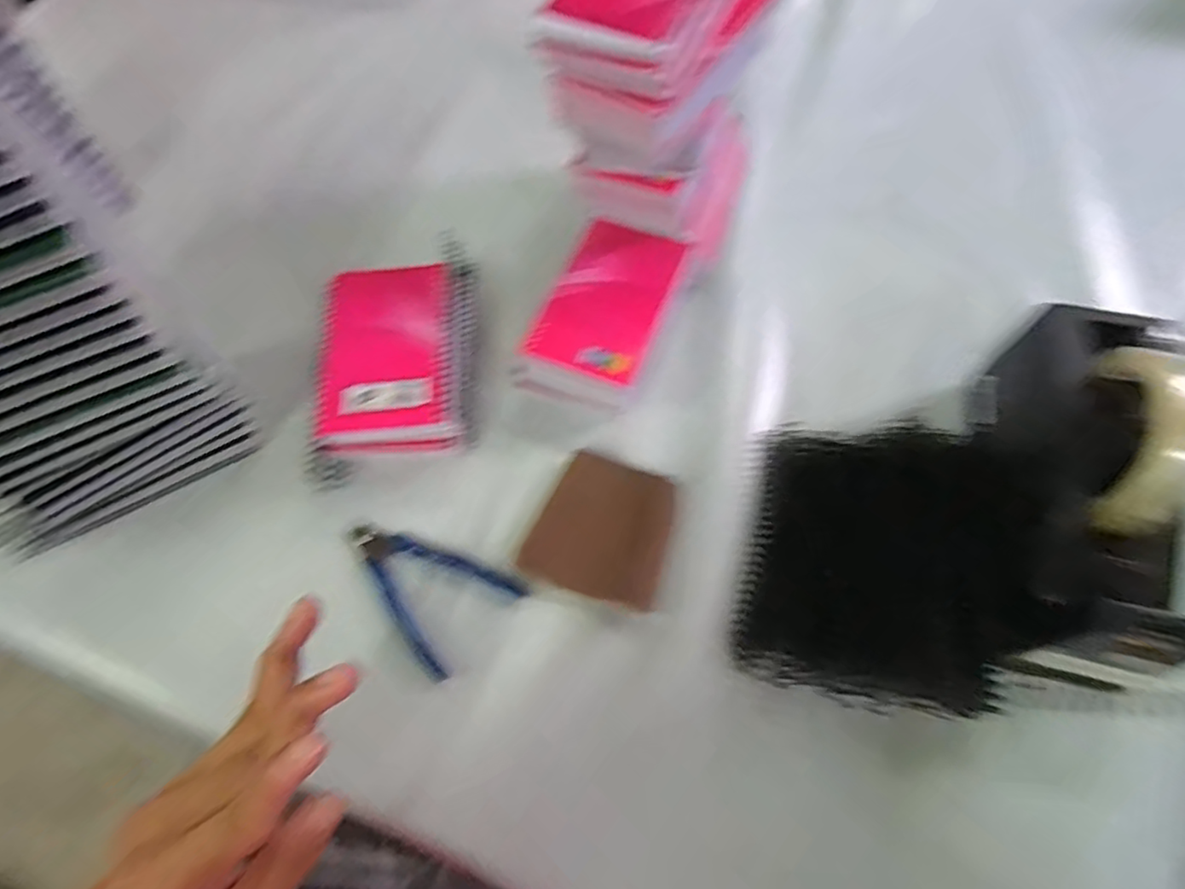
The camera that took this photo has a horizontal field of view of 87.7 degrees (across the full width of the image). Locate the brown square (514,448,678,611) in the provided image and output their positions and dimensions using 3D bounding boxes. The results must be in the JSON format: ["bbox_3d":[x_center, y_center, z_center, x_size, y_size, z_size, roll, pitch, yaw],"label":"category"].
[{"bbox_3d":[0.007,0.054,0.394,0.086,0.009,0.086,18,66,10],"label":"brown square"}]

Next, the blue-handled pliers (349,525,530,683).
[{"bbox_3d":[-0.106,0.084,0.386,0.109,0.006,0.070,37,70,18],"label":"blue-handled pliers"}]

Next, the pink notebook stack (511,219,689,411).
[{"bbox_3d":[0.006,-0.091,0.444,0.092,0.050,0.135,22,66,12],"label":"pink notebook stack"}]

